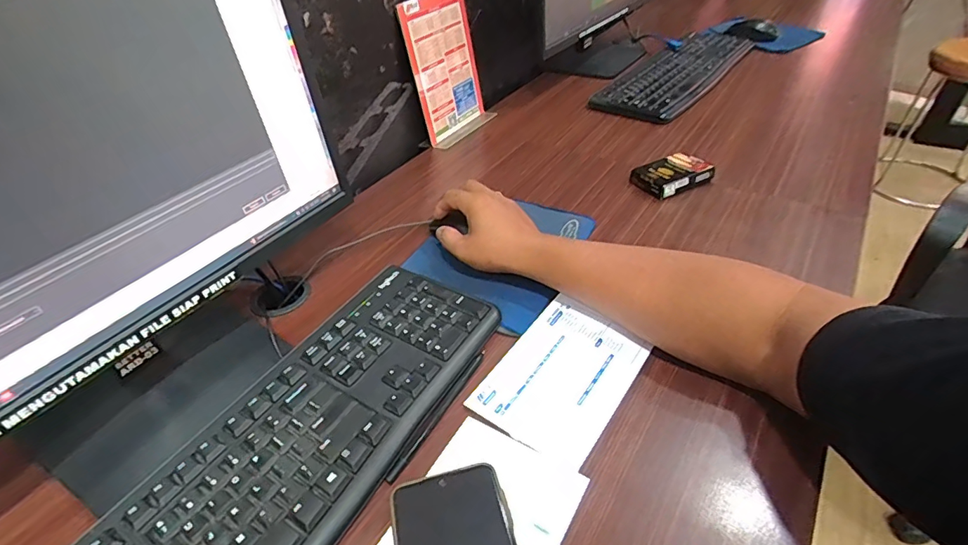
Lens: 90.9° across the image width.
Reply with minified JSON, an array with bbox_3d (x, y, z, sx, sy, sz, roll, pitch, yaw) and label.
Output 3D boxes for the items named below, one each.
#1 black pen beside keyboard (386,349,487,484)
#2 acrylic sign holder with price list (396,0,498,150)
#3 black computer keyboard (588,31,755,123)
[{"bbox_3d":[-0.036,0.116,0.407,0.007,0.007,0.140,19,47,26],"label":"black pen beside keyboard"},{"bbox_3d":[-0.052,-0.330,0.777,0.054,0.210,0.154,20,47,26],"label":"acrylic sign holder with price list"},{"bbox_3d":[0.387,-0.400,0.929,0.142,0.022,0.457,27,51,32],"label":"black computer keyboard"}]

